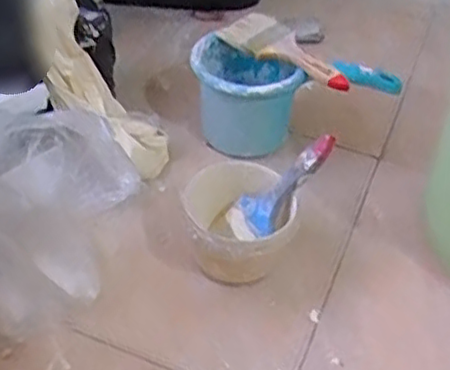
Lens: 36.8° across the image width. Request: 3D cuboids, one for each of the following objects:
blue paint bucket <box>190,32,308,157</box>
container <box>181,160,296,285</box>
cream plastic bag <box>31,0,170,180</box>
[{"bbox_3d":[0.022,-0.111,0.869,0.124,0.132,0.135,2,43,-2],"label":"blue paint bucket"},{"bbox_3d":[0.014,0.045,0.714,0.114,0.085,0.122,9,44,5],"label":"container"},{"bbox_3d":[-0.160,-0.127,0.820,0.093,0.273,0.059,-40,14,-36],"label":"cream plastic bag"}]

